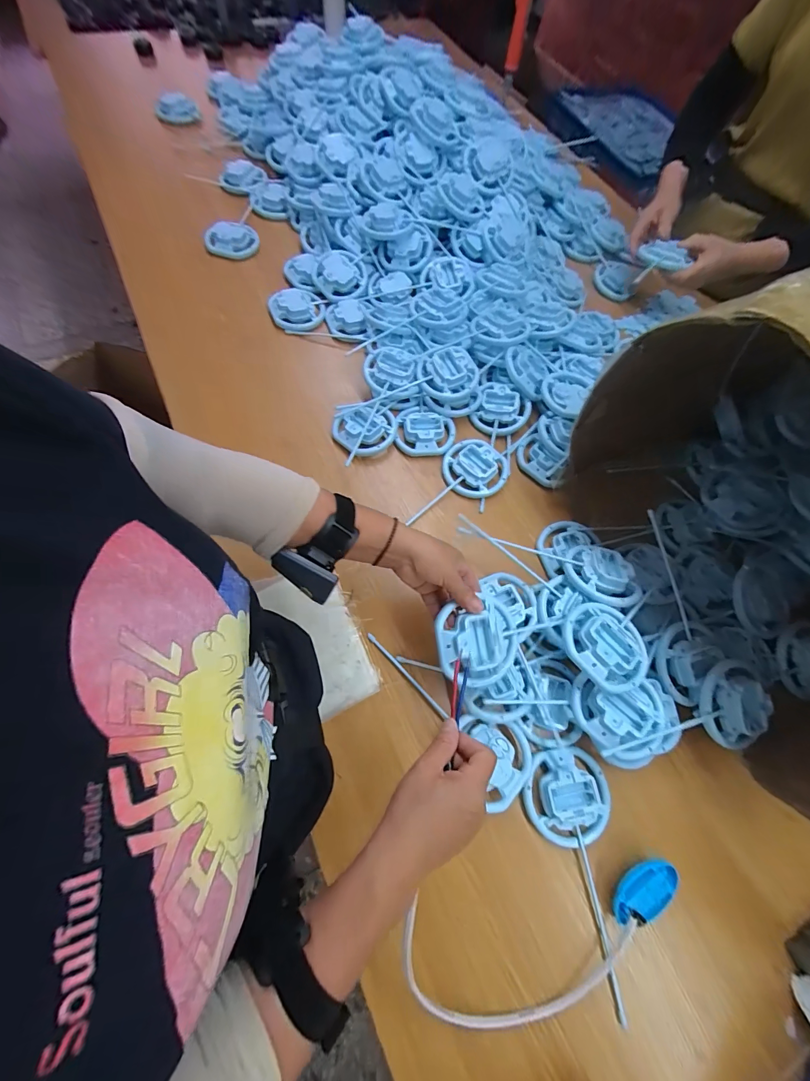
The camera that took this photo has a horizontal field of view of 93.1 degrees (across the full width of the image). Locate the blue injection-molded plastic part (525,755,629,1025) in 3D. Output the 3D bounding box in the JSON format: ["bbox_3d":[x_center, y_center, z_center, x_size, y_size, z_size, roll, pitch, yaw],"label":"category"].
[{"bbox_3d":[0.203,0.357,0.422,0.099,0.017,0.225,-8,69,-9],"label":"blue injection-molded plastic part"}]

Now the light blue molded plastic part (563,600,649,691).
[{"bbox_3d":[0.244,0.122,0.456,0.094,0.029,0.102,2,68,-5],"label":"light blue molded plastic part"}]

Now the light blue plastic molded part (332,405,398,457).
[{"bbox_3d":[-0.065,-0.186,0.654,0.105,0.027,0.086,-18,71,-12],"label":"light blue plastic molded part"}]

